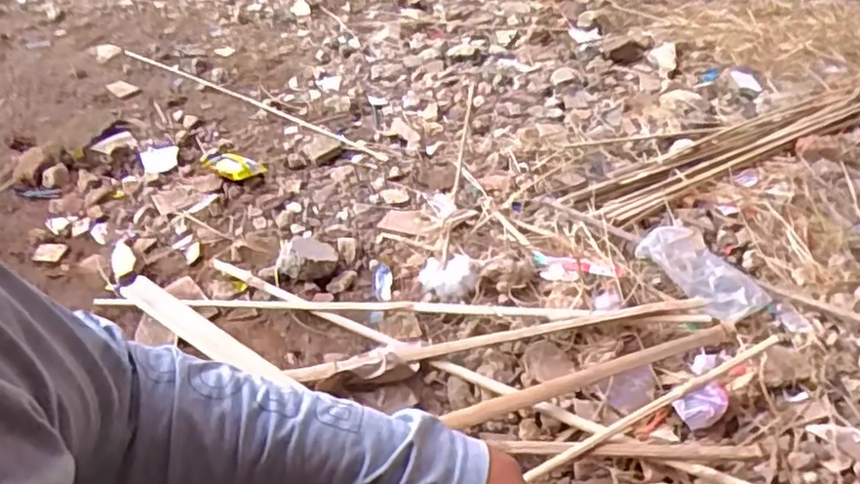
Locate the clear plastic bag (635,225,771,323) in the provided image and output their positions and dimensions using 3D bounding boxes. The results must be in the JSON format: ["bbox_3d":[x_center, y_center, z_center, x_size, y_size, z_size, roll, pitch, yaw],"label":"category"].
[{"bbox_3d":[0.457,0.046,1.100,0.129,0.055,0.196,-21,48,-22],"label":"clear plastic bag"}]

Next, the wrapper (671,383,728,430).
[{"bbox_3d":[0.375,0.229,0.910,0.071,0.047,0.039,-17,46,-19],"label":"wrapper"}]

